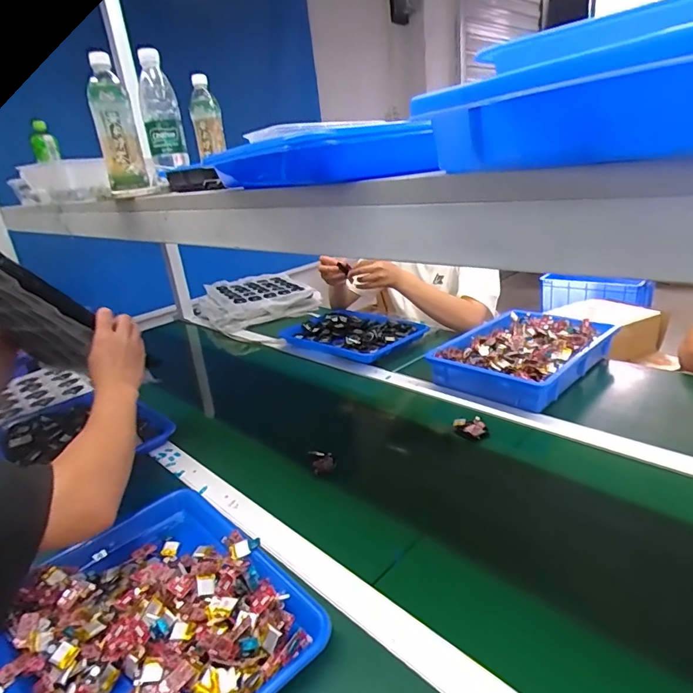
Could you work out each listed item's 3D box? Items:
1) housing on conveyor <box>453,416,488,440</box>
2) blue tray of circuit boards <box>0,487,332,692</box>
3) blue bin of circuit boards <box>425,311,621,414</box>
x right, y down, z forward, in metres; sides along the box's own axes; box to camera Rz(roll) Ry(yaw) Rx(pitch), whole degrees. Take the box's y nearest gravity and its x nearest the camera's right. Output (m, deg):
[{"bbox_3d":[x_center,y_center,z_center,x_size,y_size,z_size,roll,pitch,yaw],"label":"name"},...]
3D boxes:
[{"bbox_3d":[0.206,0.133,0.769,0.034,0.023,0.058,-21,25,-32],"label":"housing on conveyor"},{"bbox_3d":[-0.203,0.281,0.485,0.254,0.047,0.329,-24,27,-37],"label":"blue tray of circuit boards"},{"bbox_3d":[0.349,0.008,0.919,0.334,0.069,0.235,-23,26,-36],"label":"blue bin of circuit boards"}]

